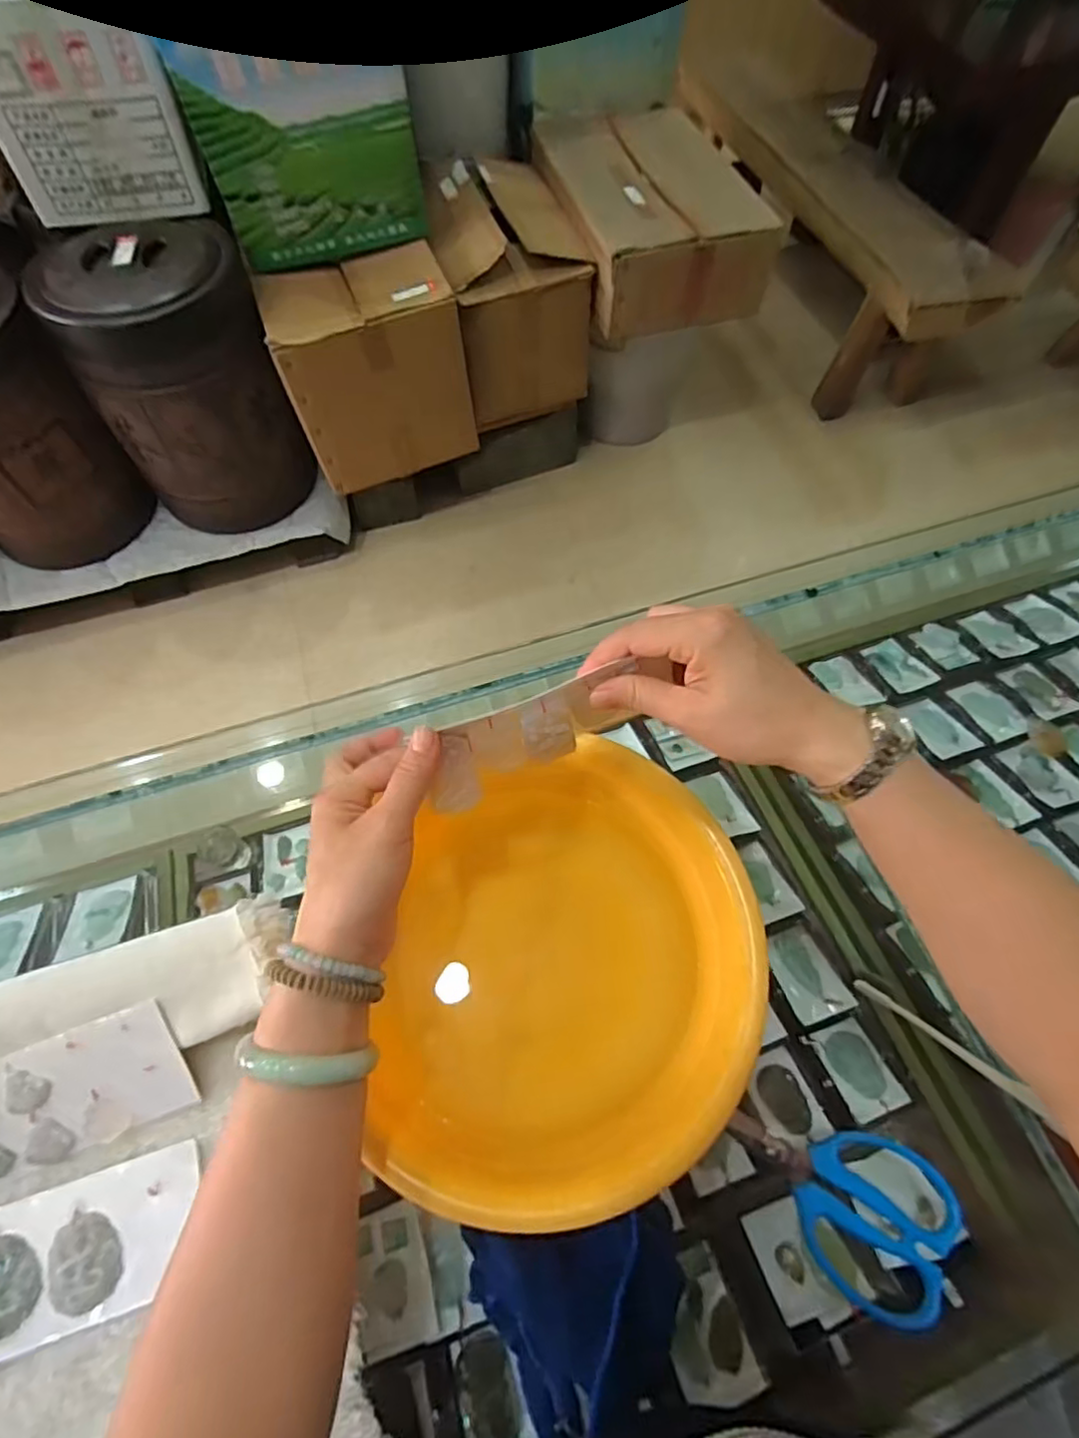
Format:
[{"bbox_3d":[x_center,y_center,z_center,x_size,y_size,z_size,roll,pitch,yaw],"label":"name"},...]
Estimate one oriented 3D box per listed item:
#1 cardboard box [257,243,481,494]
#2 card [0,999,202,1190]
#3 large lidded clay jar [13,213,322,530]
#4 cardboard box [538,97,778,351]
[{"bbox_3d":[-0.391,-0.806,1.462,0.386,0.382,0.282,-22,67,-12],"label":"cardboard box"},{"bbox_3d":[-0.308,0.245,0.408,0.150,0.007,0.076,-21,92,-10],"label":"card"},{"bbox_3d":[-0.774,-0.739,1.418,0.359,0.522,0.359,1,64,-1],"label":"large lidded clay jar"},{"bbox_3d":[0.242,-1.198,1.520,0.403,0.208,0.575,-19,66,-11],"label":"cardboard box"}]

